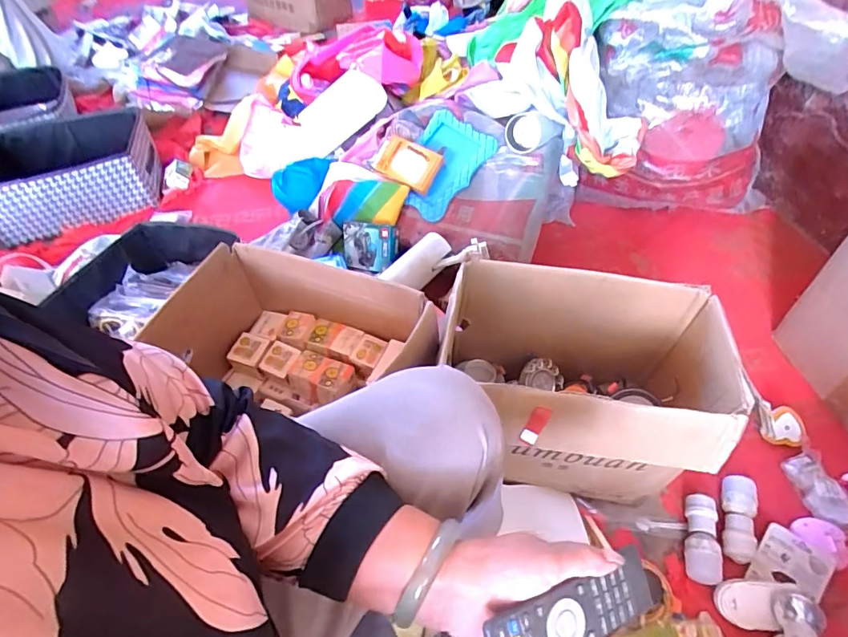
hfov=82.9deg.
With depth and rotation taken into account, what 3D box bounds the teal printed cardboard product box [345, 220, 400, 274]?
[{"bbox_3d":[-0.124,-0.160,1.072,0.126,0.103,0.030,8,11,23],"label":"teal printed cardboard product box"}]

